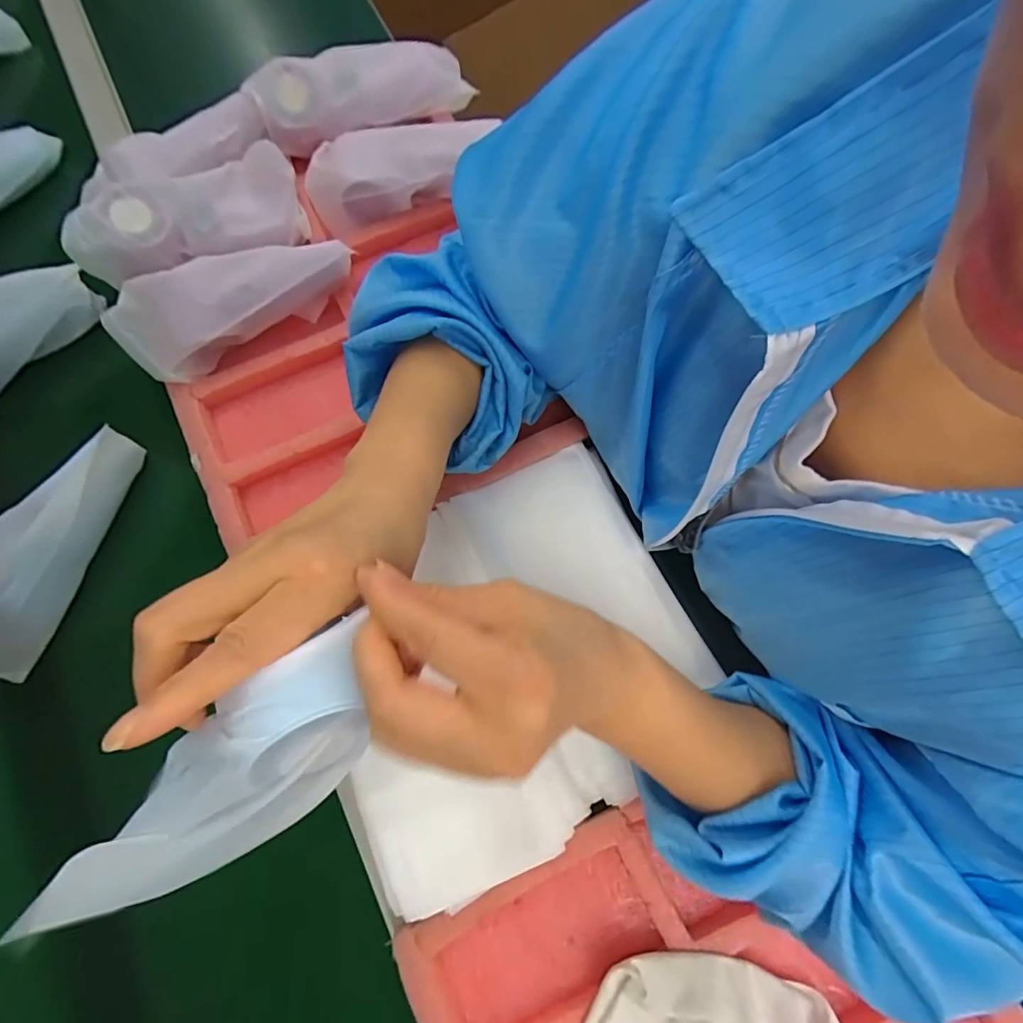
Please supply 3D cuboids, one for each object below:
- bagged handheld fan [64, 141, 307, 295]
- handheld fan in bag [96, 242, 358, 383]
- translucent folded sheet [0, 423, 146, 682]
[{"bbox_3d":[-0.274,-0.253,0.430,0.177,0.063,0.066,-20,77,-3],"label":"bagged handheld fan"},{"bbox_3d":[-0.231,-0.181,0.419,0.190,0.051,0.067,-33,78,-6],"label":"handheld fan in bag"},{"bbox_3d":[-0.378,0.025,0.399,0.062,0.049,0.201,18,78,6],"label":"translucent folded sheet"}]

